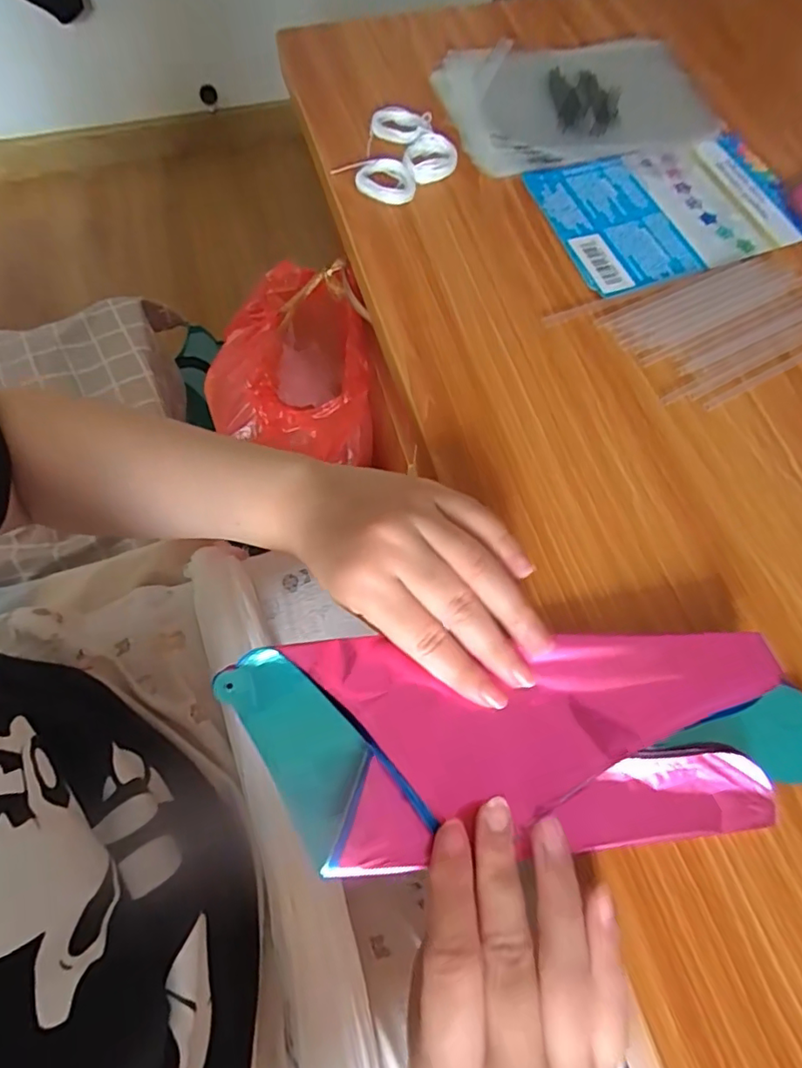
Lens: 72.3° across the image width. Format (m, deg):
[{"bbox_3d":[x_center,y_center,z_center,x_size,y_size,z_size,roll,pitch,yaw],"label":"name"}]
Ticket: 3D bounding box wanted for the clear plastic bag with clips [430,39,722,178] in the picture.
[{"bbox_3d":[0.127,-0.339,0.423,0.183,0.012,0.148,-15,68,-7],"label":"clear plastic bag with clips"}]

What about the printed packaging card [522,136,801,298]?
[{"bbox_3d":[0.190,-0.228,0.386,0.176,0.006,0.117,-17,70,-10],"label":"printed packaging card"}]

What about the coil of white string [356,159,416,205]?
[{"bbox_3d":[-0.010,-0.246,0.383,0.040,0.011,0.031,13,67,5],"label":"coil of white string"}]

